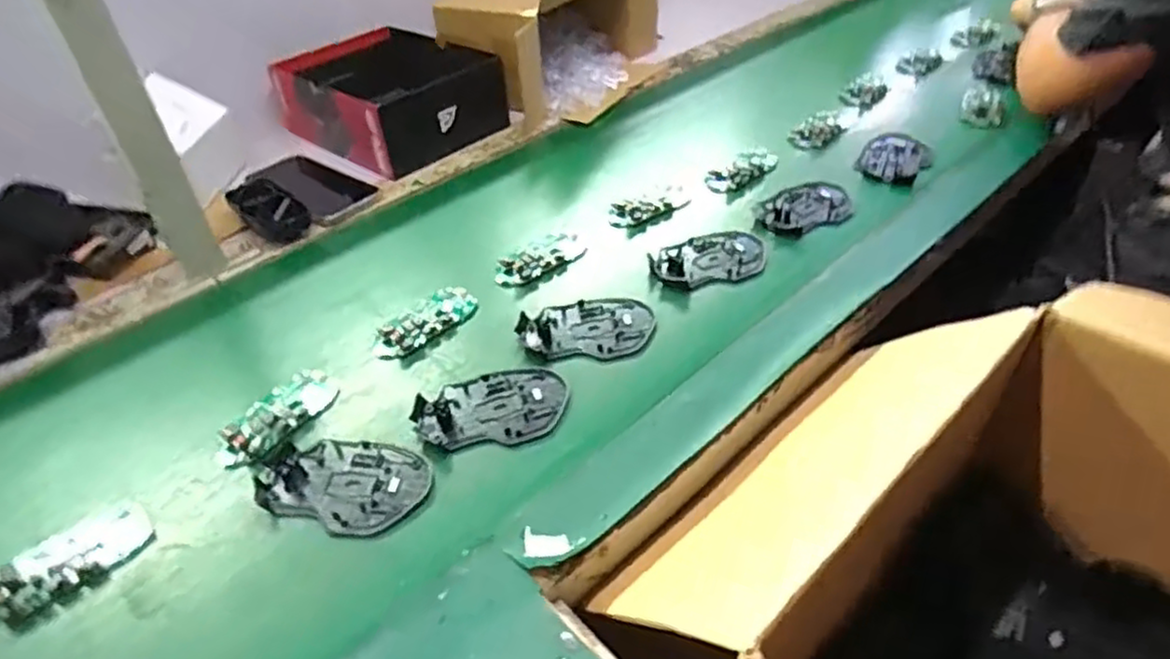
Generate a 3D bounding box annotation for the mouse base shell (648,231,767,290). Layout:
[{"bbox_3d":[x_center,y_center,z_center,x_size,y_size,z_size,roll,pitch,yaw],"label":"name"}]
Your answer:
[{"bbox_3d":[0.118,-0.065,0.678,0.112,0.012,0.073,-15,42,-11],"label":"mouse base shell"}]

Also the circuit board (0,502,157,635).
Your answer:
[{"bbox_3d":[-0.332,0.150,0.453,0.098,0.018,0.048,-35,49,-30],"label":"circuit board"}]

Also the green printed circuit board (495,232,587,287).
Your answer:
[{"bbox_3d":[-0.042,-0.070,0.682,0.097,0.014,0.037,-32,52,-29],"label":"green printed circuit board"}]

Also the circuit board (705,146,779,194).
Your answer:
[{"bbox_3d":[0.182,-0.181,0.800,0.104,0.010,0.049,-35,49,-29],"label":"circuit board"}]

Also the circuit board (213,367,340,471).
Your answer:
[{"bbox_3d":[-0.235,0.065,0.540,0.048,0.009,0.099,21,48,27],"label":"circuit board"}]

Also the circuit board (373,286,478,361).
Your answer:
[{"bbox_3d":[-0.140,-0.007,0.619,0.047,0.008,0.101,29,51,27],"label":"circuit board"}]

